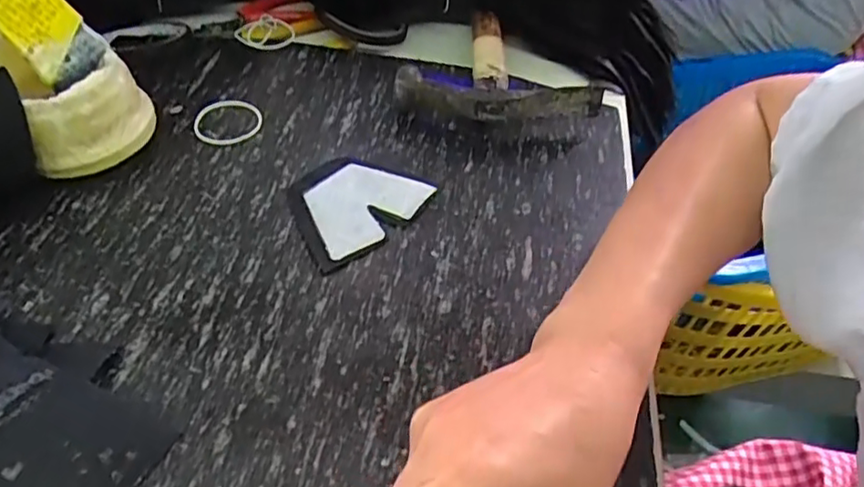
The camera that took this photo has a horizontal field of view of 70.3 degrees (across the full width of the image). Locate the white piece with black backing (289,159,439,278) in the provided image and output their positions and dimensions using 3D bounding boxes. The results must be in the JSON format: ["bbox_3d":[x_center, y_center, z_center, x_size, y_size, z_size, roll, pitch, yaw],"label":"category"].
[{"bbox_3d":[-0.051,-0.026,0.371,0.071,0.006,0.088,35,53,23],"label":"white piece with black backing"}]

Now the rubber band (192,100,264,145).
[{"bbox_3d":[-0.139,-0.085,0.418,0.044,0.004,0.046,14,48,6],"label":"rubber band"}]

